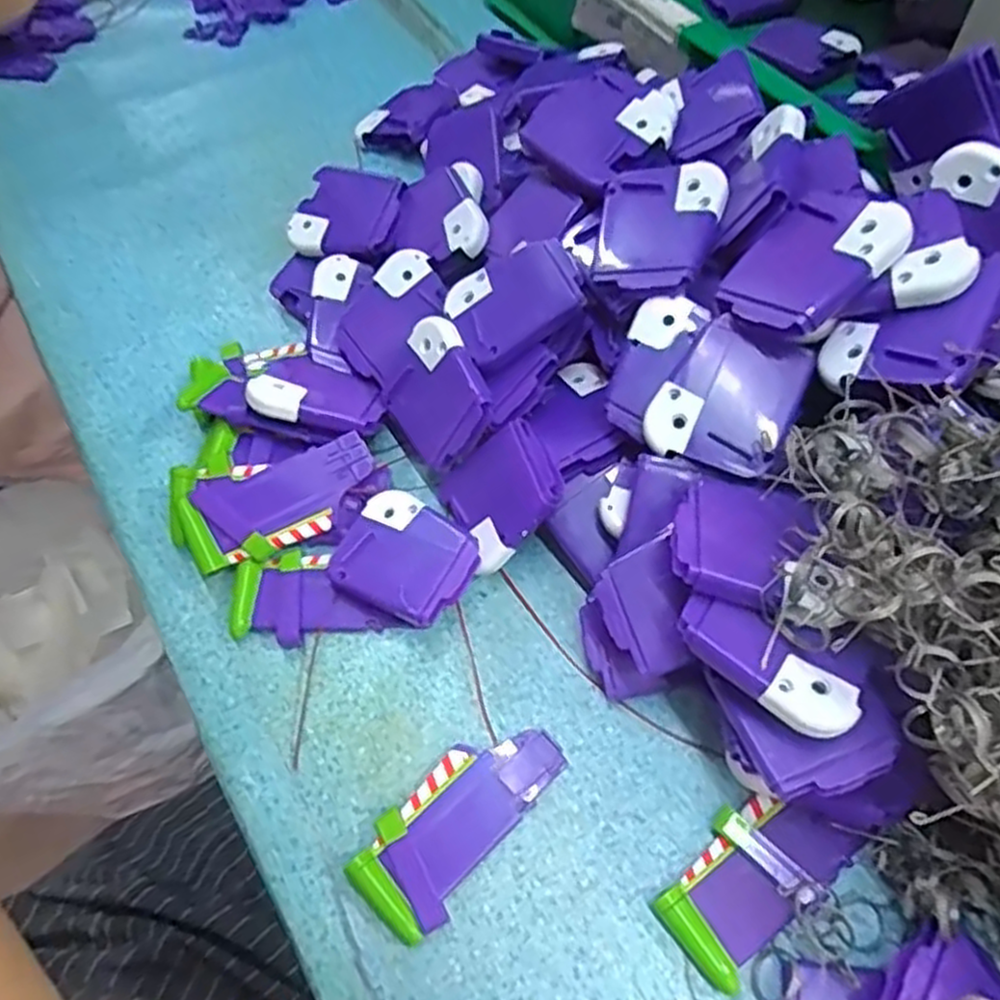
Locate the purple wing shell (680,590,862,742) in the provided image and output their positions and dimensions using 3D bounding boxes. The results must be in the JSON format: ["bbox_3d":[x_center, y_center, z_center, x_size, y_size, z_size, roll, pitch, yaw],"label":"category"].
[{"bbox_3d":[0.088,0.054,0.256,0.061,0.005,0.023,38,76,22],"label":"purple wing shell"}]

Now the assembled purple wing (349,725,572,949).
[{"bbox_3d":[-0.016,0.124,0.302,0.039,0.010,0.089,39,71,21],"label":"assembled purple wing"}]

